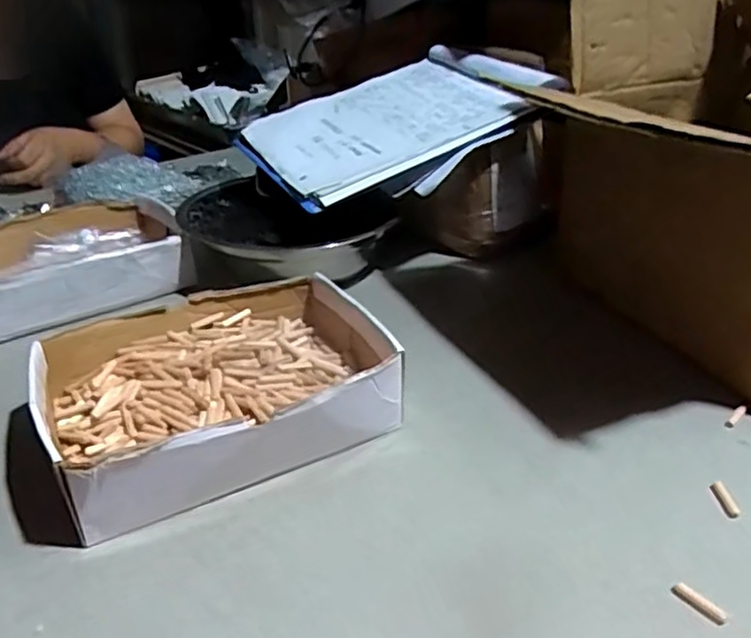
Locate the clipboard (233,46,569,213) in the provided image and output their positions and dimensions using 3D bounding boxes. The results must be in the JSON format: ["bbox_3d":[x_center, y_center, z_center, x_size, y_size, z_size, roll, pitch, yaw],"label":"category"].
[{"bbox_3d":[0.018,-0.231,0.771,0.322,0.046,0.234,-27,45,-14],"label":"clipboard"}]

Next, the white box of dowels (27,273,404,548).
[{"bbox_3d":[-0.121,0.047,0.515,0.249,0.064,0.206,-14,32,-21],"label":"white box of dowels"}]

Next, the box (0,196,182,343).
[{"bbox_3d":[-0.345,-0.067,0.744,0.236,0.062,0.212,-19,34,-28],"label":"box"}]

